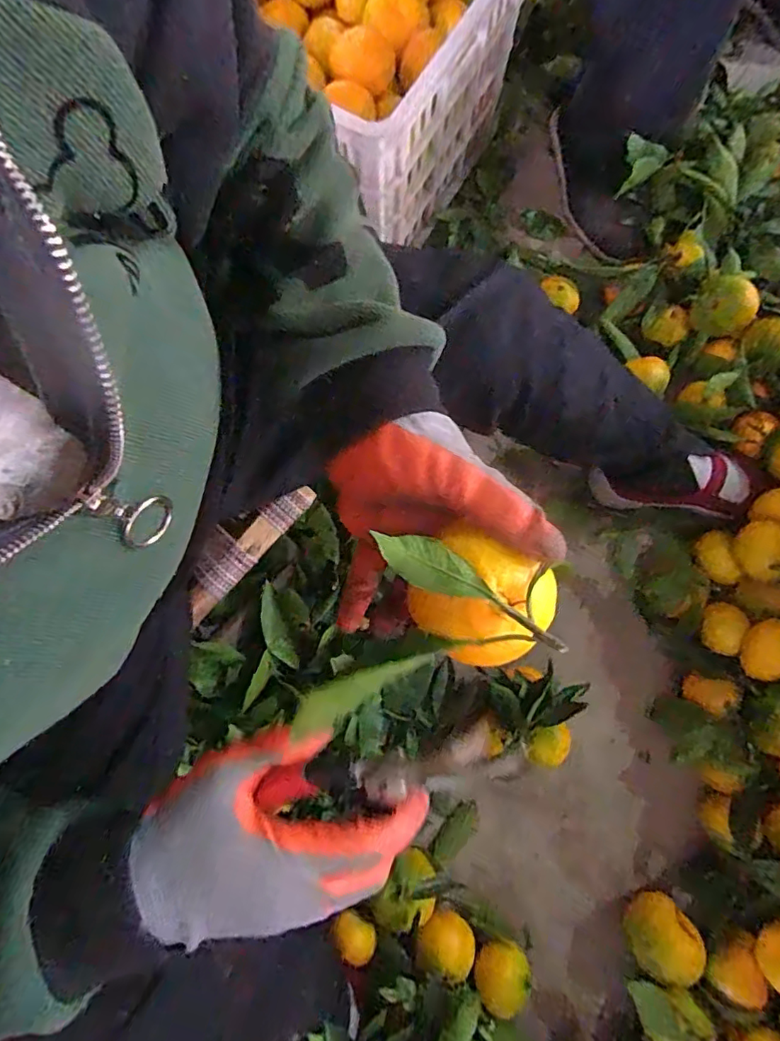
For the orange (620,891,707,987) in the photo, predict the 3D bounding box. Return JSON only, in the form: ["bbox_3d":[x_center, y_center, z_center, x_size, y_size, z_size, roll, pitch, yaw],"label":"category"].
[{"bbox_3d":[0.287,0.443,0.589,0.068,0.067,0.064,0,80,1],"label":"orange"}]

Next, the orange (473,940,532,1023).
[{"bbox_3d":[0.122,0.492,0.587,0.058,0.046,0.054,0,80,1],"label":"orange"}]

